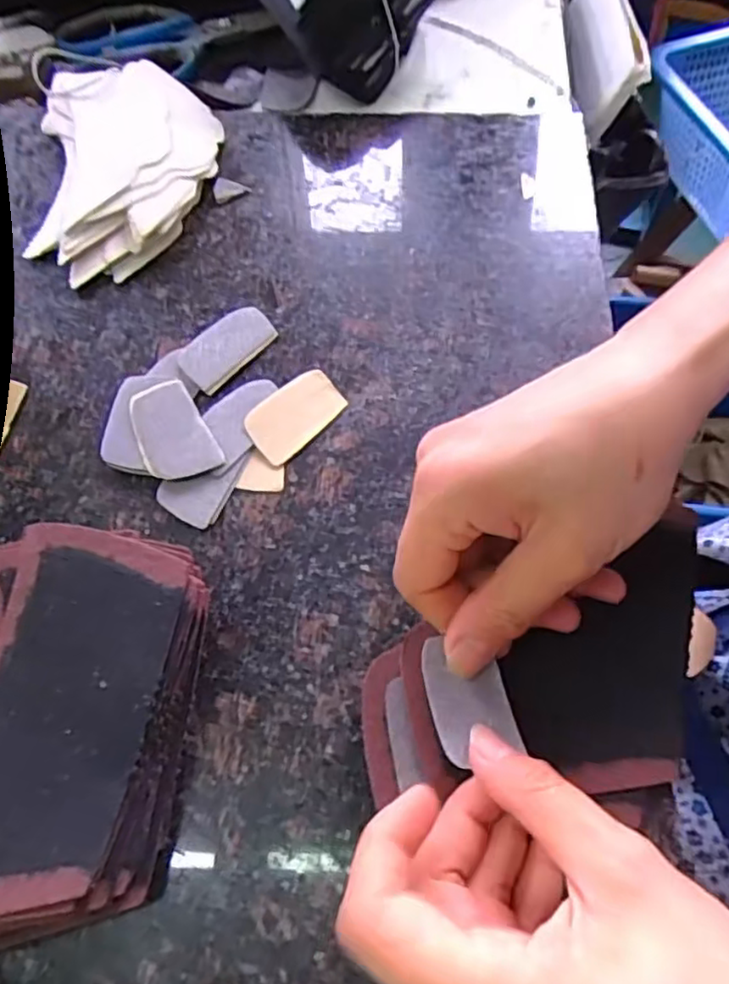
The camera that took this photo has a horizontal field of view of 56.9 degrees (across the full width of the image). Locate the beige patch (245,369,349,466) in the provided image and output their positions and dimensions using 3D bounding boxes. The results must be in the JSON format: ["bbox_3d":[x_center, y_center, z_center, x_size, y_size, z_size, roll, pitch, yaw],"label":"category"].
[{"bbox_3d":[-0.032,-0.037,0.309,0.027,0.007,0.048,39,71,19],"label":"beige patch"}]

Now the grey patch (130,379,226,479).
[{"bbox_3d":[-0.087,-0.028,0.302,0.031,0.004,0.051,-25,68,-18],"label":"grey patch"}]

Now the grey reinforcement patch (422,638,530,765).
[{"bbox_3d":[0.038,0.074,0.243,0.029,0.004,0.044,-8,60,-13],"label":"grey reinforcement patch"}]

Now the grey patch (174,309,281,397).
[{"bbox_3d":[-0.068,-0.072,0.329,0.030,0.007,0.049,37,71,18],"label":"grey patch"}]

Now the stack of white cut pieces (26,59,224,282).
[{"bbox_3d":[-0.134,-0.187,0.379,0.098,0.018,0.158,-6,64,-1],"label":"stack of white cut pieces"}]

